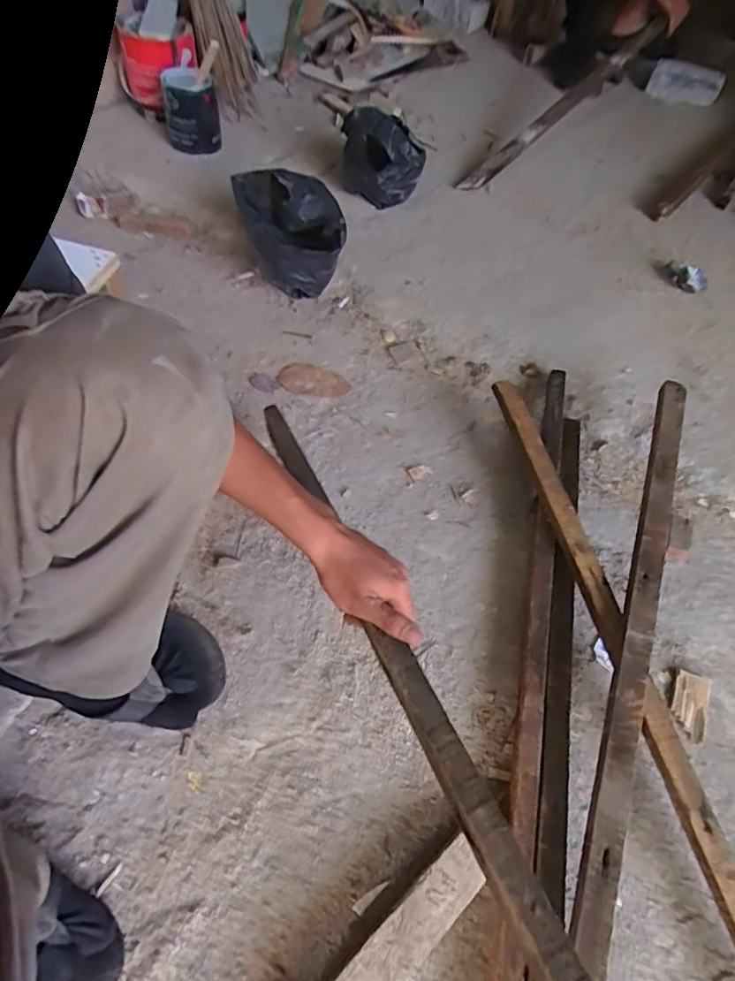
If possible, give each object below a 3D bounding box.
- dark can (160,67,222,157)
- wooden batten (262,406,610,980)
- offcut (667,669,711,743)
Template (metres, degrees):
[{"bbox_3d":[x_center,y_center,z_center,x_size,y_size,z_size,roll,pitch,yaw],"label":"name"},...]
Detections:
[{"bbox_3d":[-0.363,-0.782,1.117,0.106,0.125,0.092,-8,57,-13],"label":"dark can"},{"bbox_3d":[0.026,0.144,0.461,0.041,0.021,0.764,-17,44,-16],"label":"wooden batten"},{"bbox_3d":[0.389,0.256,0.651,0.044,0.009,0.078,25,56,10],"label":"offcut"}]

